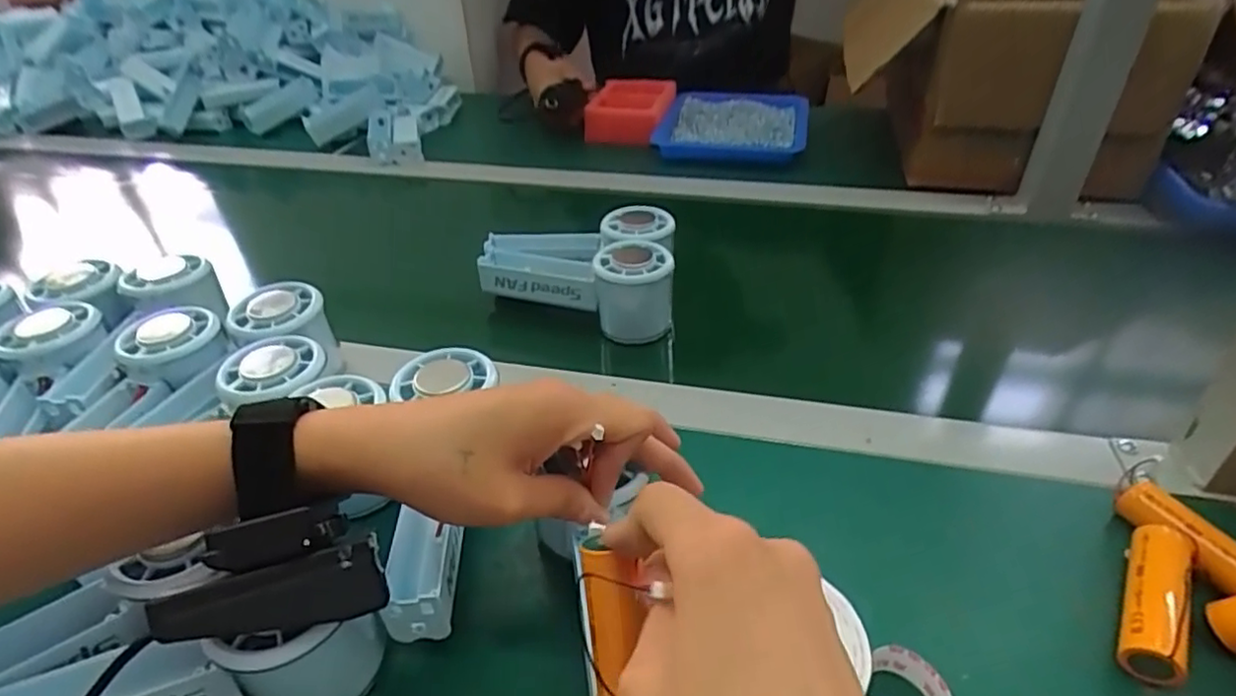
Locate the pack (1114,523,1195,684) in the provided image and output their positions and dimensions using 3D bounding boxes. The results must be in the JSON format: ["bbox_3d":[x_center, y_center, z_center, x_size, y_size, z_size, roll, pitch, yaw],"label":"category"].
[{"bbox_3d":[0.235,0.110,0.285,0.022,0.025,0.071,21,40,27],"label":"pack"}]

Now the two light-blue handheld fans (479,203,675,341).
[{"bbox_3d":[-0.031,-0.063,0.506,0.154,0.064,0.092,7,36,10],"label":"two light-blue handheld fans"}]

